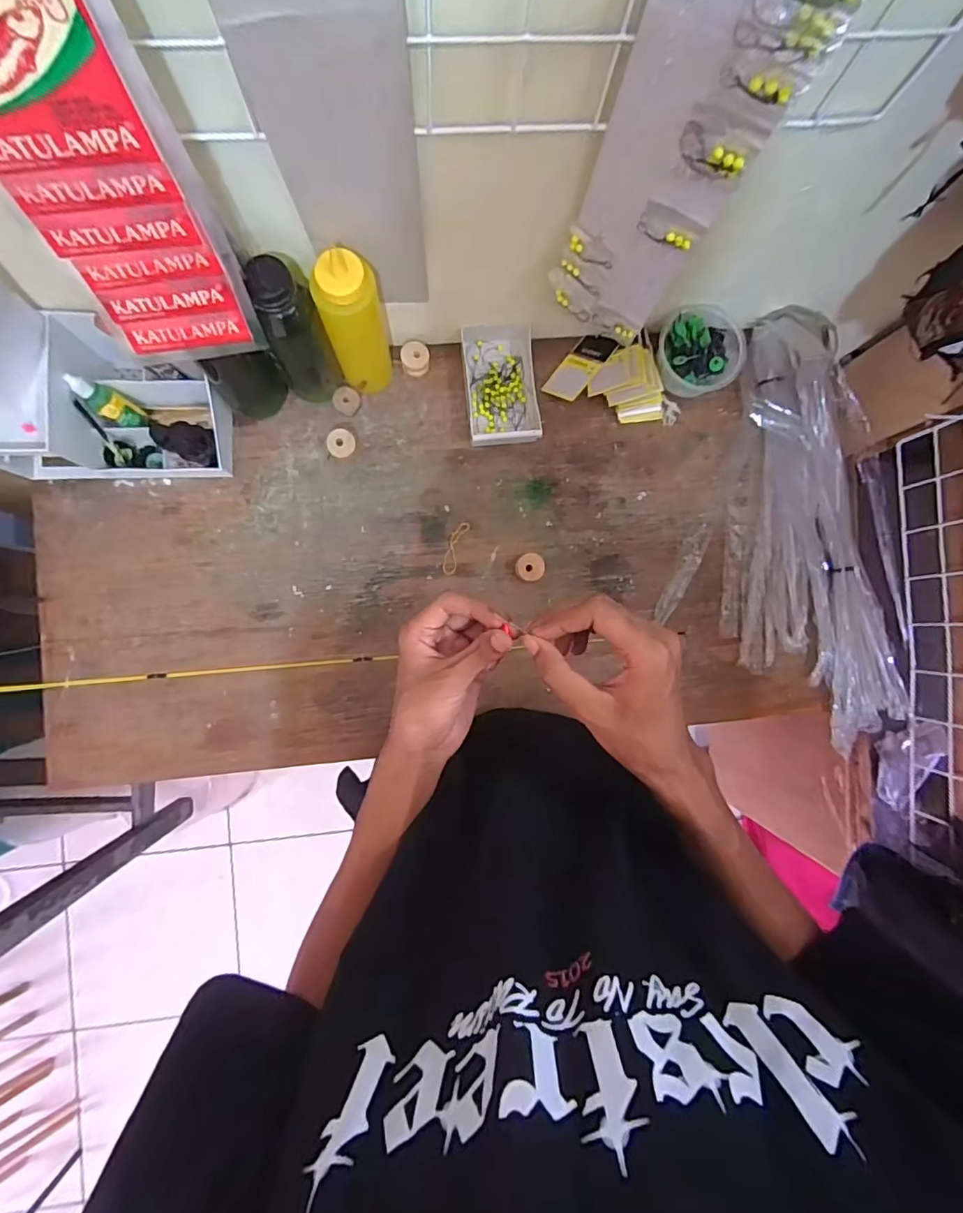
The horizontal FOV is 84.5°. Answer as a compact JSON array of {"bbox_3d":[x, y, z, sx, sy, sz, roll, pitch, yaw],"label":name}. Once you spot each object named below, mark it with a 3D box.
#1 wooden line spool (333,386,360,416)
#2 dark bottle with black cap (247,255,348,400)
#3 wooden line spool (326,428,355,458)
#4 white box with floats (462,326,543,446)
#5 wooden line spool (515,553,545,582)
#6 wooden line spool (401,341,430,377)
[{"bbox_3d":[-0.162,-0.247,0.638,0.029,0.018,0.029,0,87,-4],"label":"wooden line spool"},{"bbox_3d":[-0.193,-0.282,0.554,0.059,0.190,0.061,-30,89,-5],"label":"dark bottle with black cap"},{"bbox_3d":[-0.168,-0.195,0.636,0.032,0.027,0.031,0,87,-4],"label":"wooden line spool"},{"bbox_3d":[0.022,-0.270,0.649,0.086,0.034,0.149,-6,88,-4],"label":"white box with floats"},{"bbox_3d":[0.058,-0.047,0.645,0.033,0.024,0.033,0,87,-4],"label":"wooden line spool"},{"bbox_3d":[-0.080,-0.301,0.646,0.033,0.026,0.033,-4,88,-4],"label":"wooden line spool"}]

